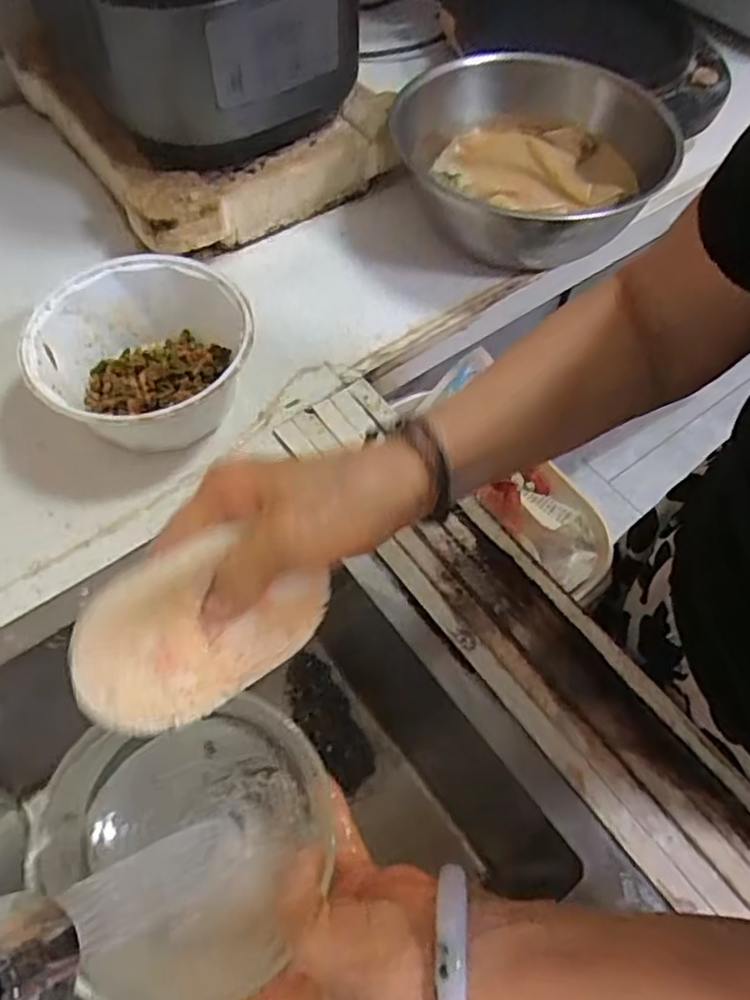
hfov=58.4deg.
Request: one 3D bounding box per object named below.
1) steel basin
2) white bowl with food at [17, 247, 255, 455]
[{"bbox_3d":[0.143,-0.323,0.656,0.218,0.112,0.246,-9,60,-7],"label":"steel basin"},{"bbox_3d":[-0.180,-0.108,0.538,0.161,0.081,0.157,1,60,-2],"label":"white bowl with food"}]

